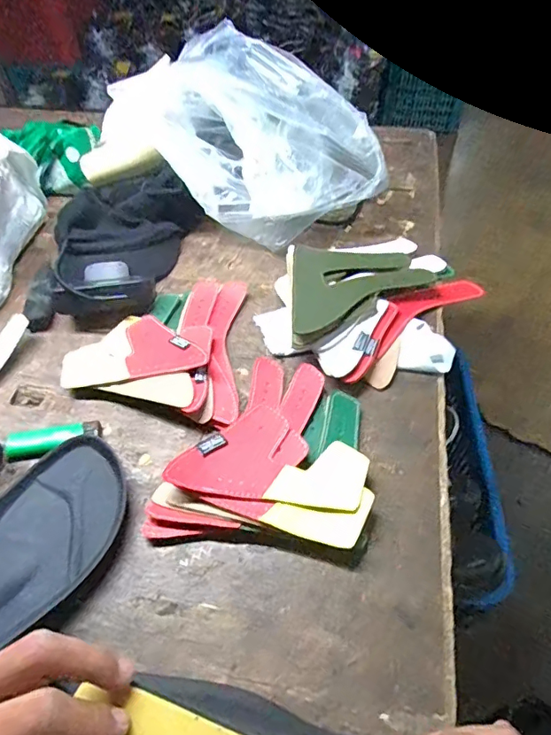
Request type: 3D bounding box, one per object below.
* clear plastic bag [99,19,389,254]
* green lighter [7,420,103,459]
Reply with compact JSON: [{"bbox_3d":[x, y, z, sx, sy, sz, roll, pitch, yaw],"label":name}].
[{"bbox_3d":[-0.040,-0.272,0.608,0.324,0.168,0.166,32,59,25],"label":"clear plastic bag"},{"bbox_3d":[-0.198,0.065,0.442,0.082,0.017,0.025,-8,51,-4],"label":"green lighter"}]

